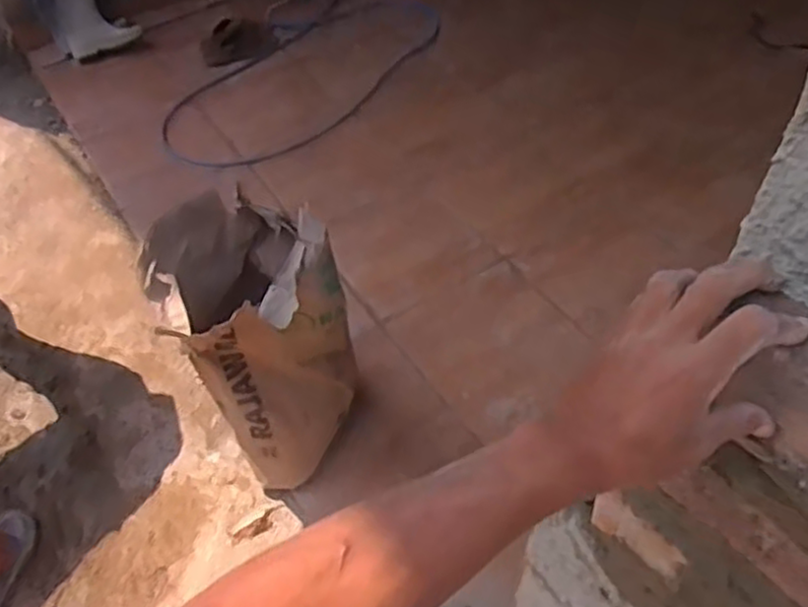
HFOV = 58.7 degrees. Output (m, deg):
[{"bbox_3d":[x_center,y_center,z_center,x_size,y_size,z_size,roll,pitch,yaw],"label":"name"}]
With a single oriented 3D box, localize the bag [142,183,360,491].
[{"bbox_3d":[-0.277,0.085,1.384,0.267,0.529,0.303,31,56,26],"label":"bag"}]

